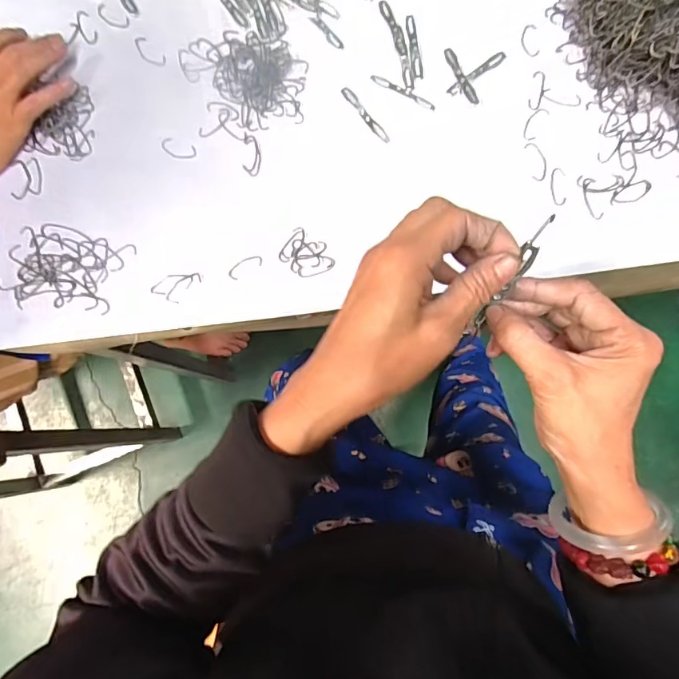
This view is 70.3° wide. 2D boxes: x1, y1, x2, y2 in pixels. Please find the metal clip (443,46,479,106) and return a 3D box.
[{"bbox_3d":[0.116,-0.252,0.458,0.010,0.010,0.066,-21,82,-2],"label":"metal clip"}]

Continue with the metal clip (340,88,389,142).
[{"bbox_3d":[0.025,-0.214,0.458,0.009,0.004,0.069,-36,83,-4],"label":"metal clip"}]

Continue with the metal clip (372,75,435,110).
[{"bbox_3d":[0.061,-0.238,0.462,0.067,0.004,0.009,29,84,5],"label":"metal clip"}]

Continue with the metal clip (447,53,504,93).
[{"bbox_3d":[0.132,-0.256,0.461,0.067,0.004,0.009,-38,83,-4],"label":"metal clip"}]

